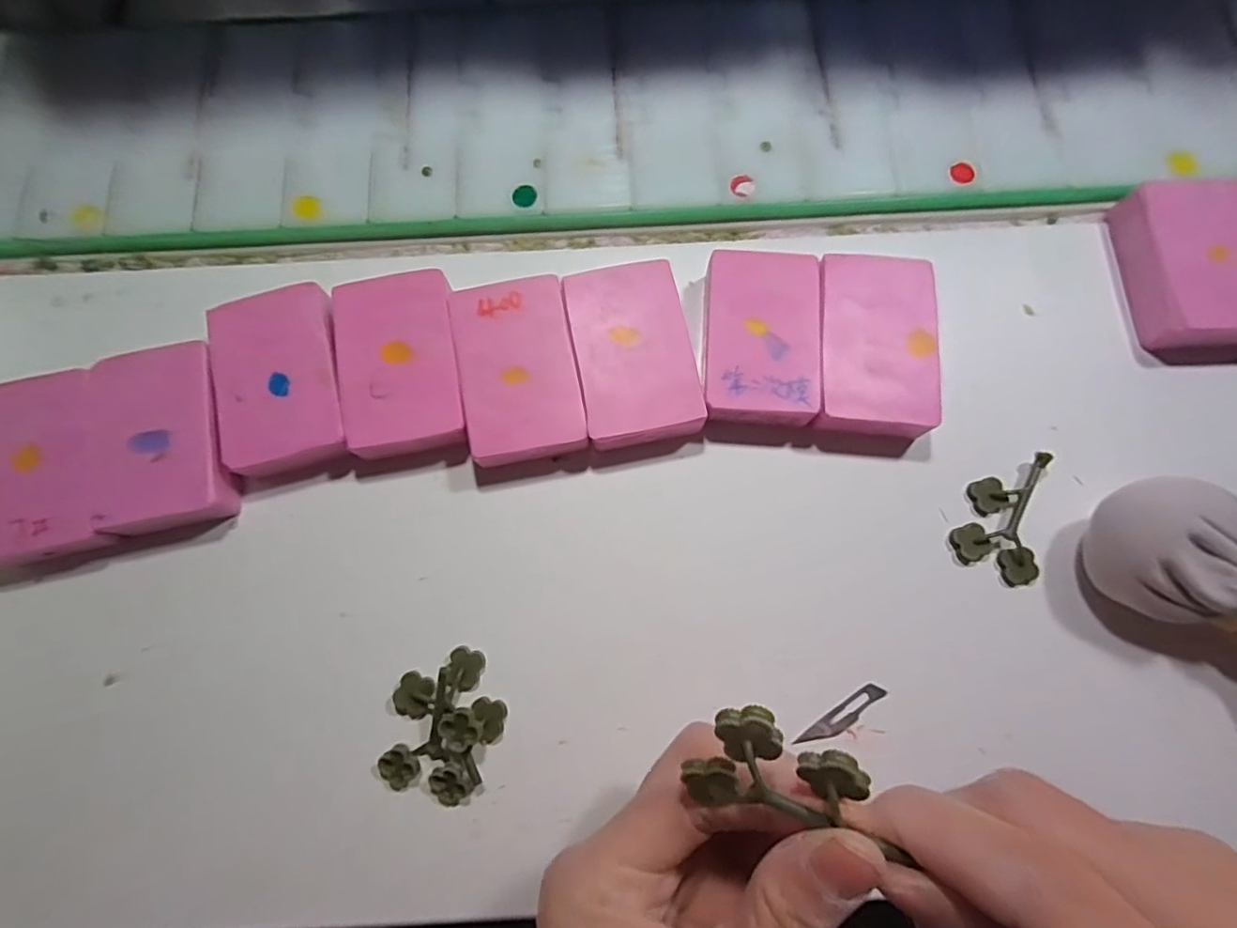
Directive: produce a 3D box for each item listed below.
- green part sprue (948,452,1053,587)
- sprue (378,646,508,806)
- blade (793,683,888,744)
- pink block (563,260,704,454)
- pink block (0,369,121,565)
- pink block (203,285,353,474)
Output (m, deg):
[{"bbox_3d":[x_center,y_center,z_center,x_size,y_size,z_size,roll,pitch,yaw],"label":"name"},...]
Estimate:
[{"bbox_3d":[0.146,0.020,0.220,0.032,0.009,0.049,9,78,2],"label":"green part sprue"},{"bbox_3d":[-0.062,0.090,0.201,0.039,0.015,0.049,21,79,5],"label":"sprue"},{"bbox_3d":[0.080,0.091,0.207,0.036,0.004,0.007,-34,70,-9],"label":"blade"},{"bbox_3d":[0.006,-0.043,0.231,0.044,0.017,0.071,-11,78,-2],"label":"pink block"},{"bbox_3d":[-0.216,0.002,0.219,0.042,0.021,0.069,-18,78,-3],"label":"pink block"},{"bbox_3d":[-0.131,-0.032,0.229,0.046,0.019,0.072,-13,78,-2],"label":"pink block"}]

